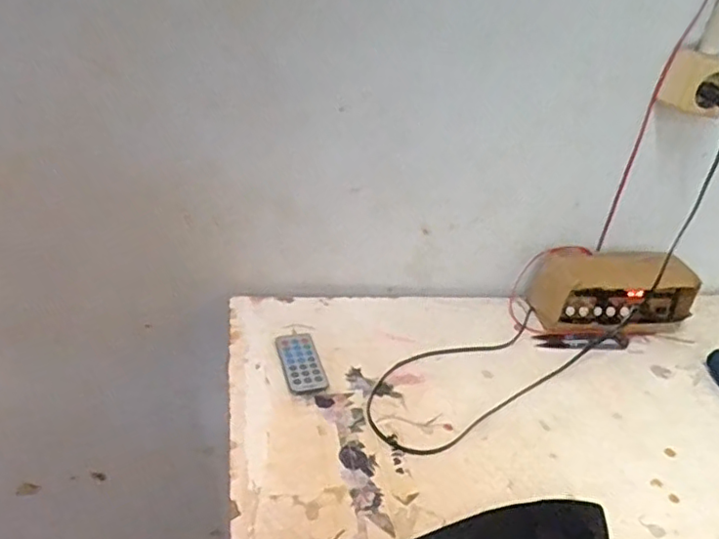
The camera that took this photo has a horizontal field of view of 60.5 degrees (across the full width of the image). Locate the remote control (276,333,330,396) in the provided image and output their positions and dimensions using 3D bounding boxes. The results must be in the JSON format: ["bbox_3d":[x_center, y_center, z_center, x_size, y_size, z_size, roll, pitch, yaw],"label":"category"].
[{"bbox_3d":[-0.061,0.096,0.646,0.040,0.005,0.087,-5,34,-18],"label":"remote control"}]

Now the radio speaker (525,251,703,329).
[{"bbox_3d":[0.315,0.029,0.756,0.193,0.085,0.070,2,33,-8],"label":"radio speaker"}]

